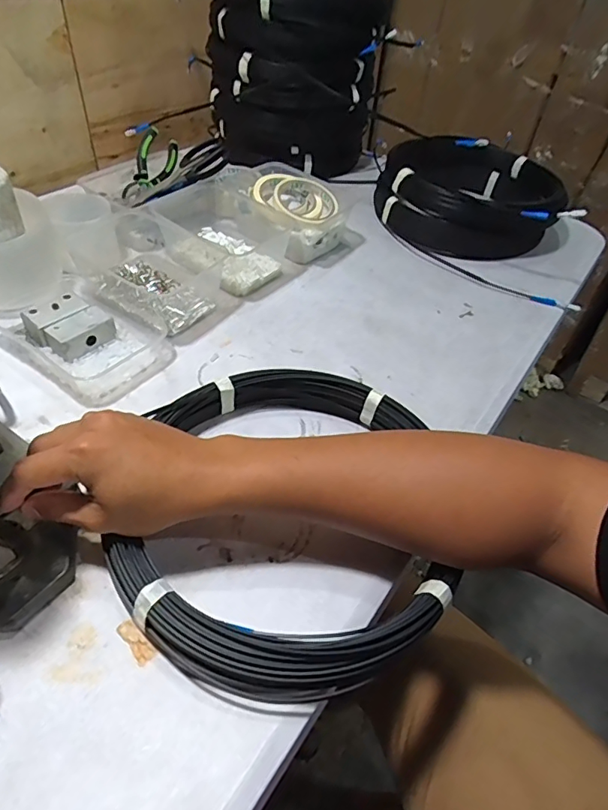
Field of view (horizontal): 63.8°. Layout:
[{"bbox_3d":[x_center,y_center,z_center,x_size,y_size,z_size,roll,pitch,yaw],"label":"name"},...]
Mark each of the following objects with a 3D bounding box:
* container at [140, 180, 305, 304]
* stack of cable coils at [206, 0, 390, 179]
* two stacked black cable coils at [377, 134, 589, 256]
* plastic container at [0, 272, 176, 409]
[{"bbox_3d":[-0.116,-0.233,0.674,0.206,0.070,0.147,35,52,25],"label":"container"},{"bbox_3d":[-0.017,-0.570,0.834,0.266,0.248,0.326,6,45,-1],"label":"stack of cable coils"},{"bbox_3d":[0.271,-0.346,0.803,0.282,0.108,0.327,23,47,15],"label":"two stacked black cable coils"},{"bbox_3d":[-0.240,-0.083,0.538,0.176,0.036,0.128,29,49,21],"label":"plastic container"}]

